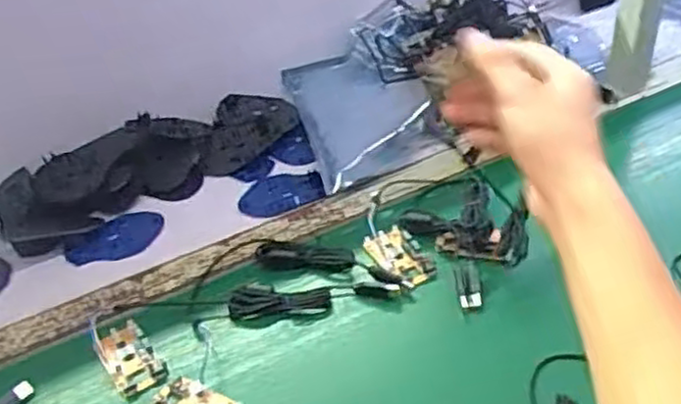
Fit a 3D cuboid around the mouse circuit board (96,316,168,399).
[{"bbox_3d":[-0.201,0.150,0.702,0.045,0.008,0.093,-27,47,-24],"label":"mouse circuit board"}]

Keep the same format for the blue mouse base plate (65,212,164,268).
[{"bbox_3d":[-0.265,0.042,0.864,0.112,0.011,0.073,-18,44,-15],"label":"blue mouse base plate"}]

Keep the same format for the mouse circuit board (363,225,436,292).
[{"bbox_3d":[0.061,0.060,0.770,0.053,0.013,0.088,-17,44,-14],"label":"mouse circuit board"}]

